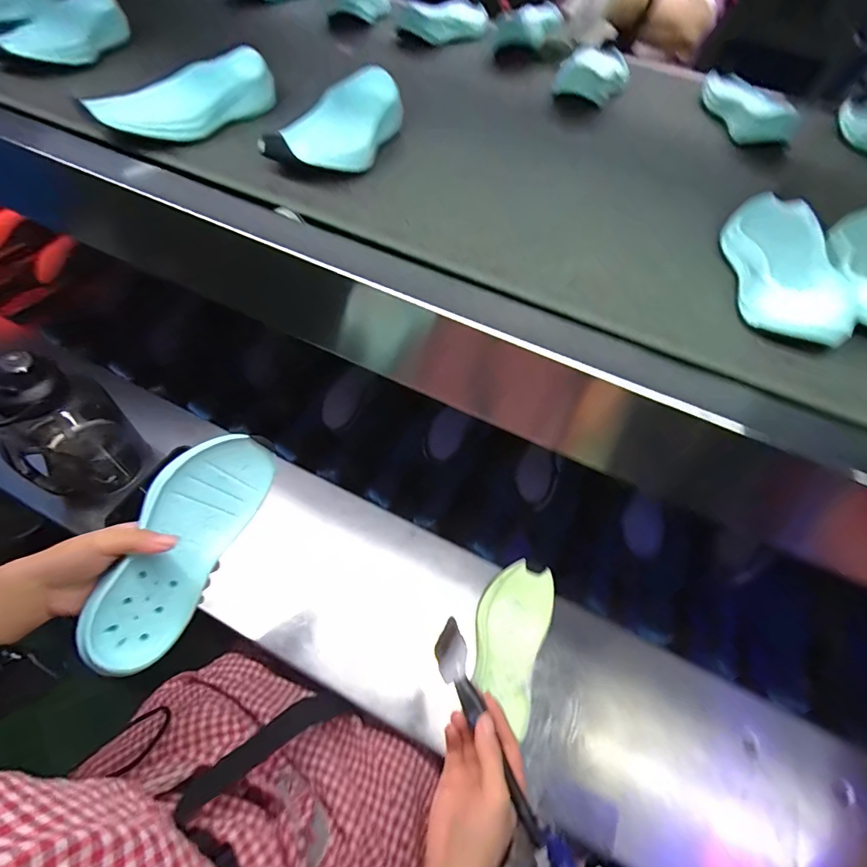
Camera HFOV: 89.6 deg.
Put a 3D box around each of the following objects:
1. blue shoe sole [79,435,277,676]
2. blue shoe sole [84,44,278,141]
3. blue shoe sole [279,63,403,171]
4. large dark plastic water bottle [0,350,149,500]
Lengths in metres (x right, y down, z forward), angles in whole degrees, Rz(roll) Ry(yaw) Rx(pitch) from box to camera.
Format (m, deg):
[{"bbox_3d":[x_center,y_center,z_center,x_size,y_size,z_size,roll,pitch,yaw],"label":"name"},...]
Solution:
[{"bbox_3d":[-0.217,0.092,0.377,0.082,0.019,0.202,41,61,-28],"label":"blue shoe sole"},{"bbox_3d":[-0.251,-0.349,0.452,0.074,0.040,0.171,37,63,19],"label":"blue shoe sole"},{"bbox_3d":[-0.088,-0.311,0.433,0.072,0.038,0.183,23,59,11],"label":"blue shoe sole"},{"bbox_3d":[-0.512,-0.009,0.597,0.122,0.215,0.110,-23,61,-17],"label":"large dark plastic water bottle"}]

